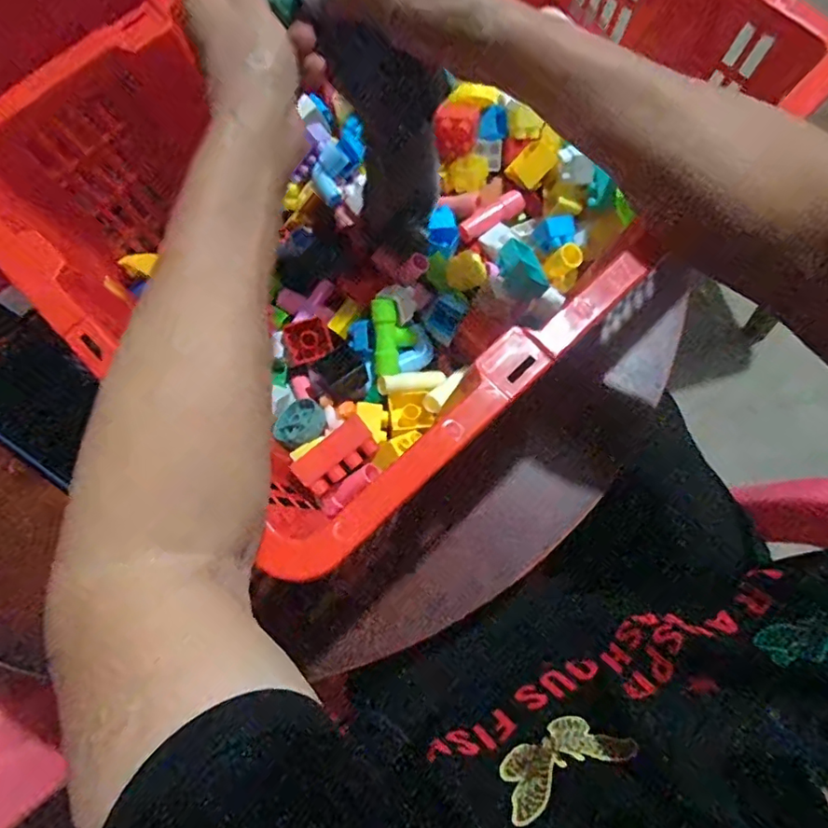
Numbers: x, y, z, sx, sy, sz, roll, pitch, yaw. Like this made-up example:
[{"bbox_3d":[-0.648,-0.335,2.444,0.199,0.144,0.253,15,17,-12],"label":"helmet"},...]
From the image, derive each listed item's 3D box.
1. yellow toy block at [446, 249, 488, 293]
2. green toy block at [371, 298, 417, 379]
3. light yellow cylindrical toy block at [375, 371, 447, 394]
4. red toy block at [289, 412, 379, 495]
[{"bbox_3d":[0.039,-0.108,0.421,0.030,0.016,0.028,-15,74,-3],"label":"yellow toy block"},{"bbox_3d":[-0.014,-0.058,0.419,0.035,0.019,0.056,-6,93,-19],"label":"green toy block"},{"bbox_3d":[-0.001,-0.024,0.421,0.054,0.010,0.013,-8,72,-27],"label":"light yellow cylindrical toy block"},{"bbox_3d":[-0.052,0.031,0.385,0.056,0.031,0.028,-40,77,-10],"label":"red toy block"}]

